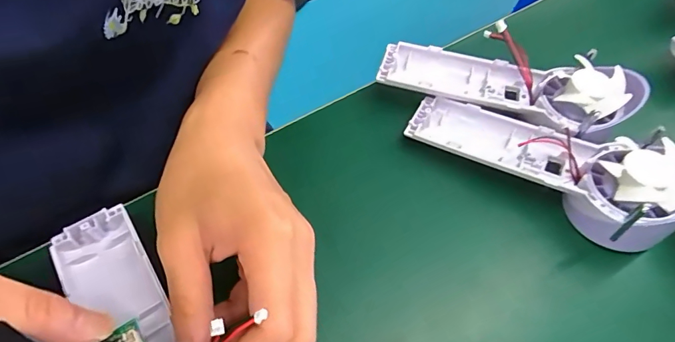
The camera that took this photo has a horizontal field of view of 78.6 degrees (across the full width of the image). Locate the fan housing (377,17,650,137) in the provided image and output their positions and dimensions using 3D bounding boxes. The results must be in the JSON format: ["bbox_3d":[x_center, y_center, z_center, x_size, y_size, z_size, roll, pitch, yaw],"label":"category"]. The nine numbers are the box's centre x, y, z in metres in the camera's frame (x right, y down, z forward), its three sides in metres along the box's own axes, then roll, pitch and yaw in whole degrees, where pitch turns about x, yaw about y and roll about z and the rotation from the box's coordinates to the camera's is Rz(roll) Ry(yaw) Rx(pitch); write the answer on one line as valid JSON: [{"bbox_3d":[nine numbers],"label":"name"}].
[{"bbox_3d":[0.119,-0.069,0.295,0.173,0.034,0.060,19,58,11],"label":"fan housing"}]

